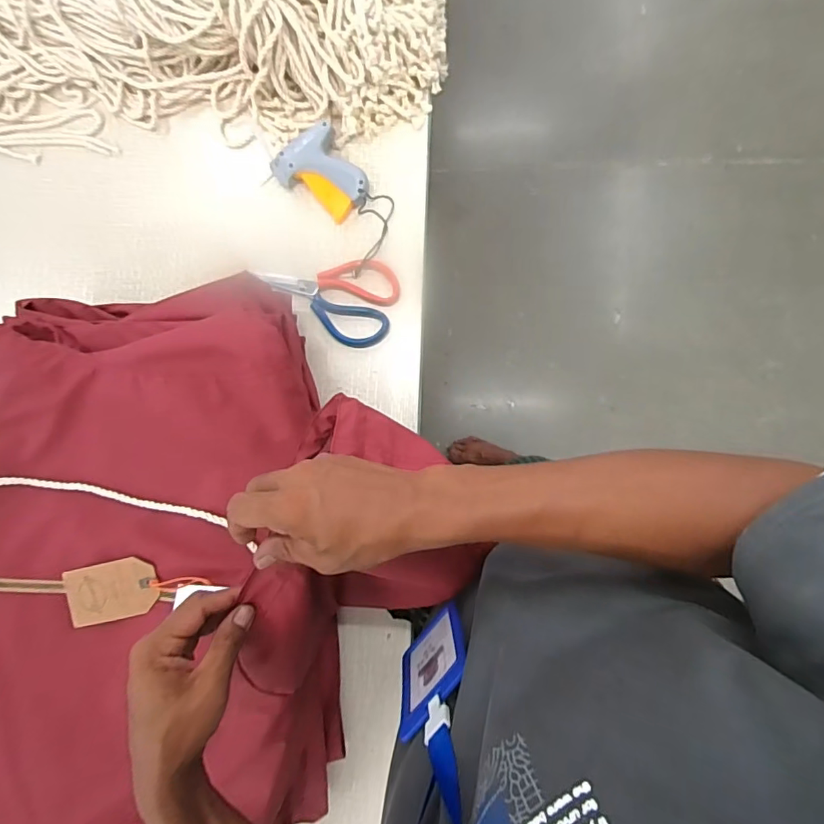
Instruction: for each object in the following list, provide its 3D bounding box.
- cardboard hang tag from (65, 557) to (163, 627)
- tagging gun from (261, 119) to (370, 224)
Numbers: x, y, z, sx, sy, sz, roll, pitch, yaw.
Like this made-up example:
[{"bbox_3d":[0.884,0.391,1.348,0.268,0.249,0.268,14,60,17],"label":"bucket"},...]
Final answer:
[{"bbox_3d":[-0.305,0.182,0.507,0.099,0.009,0.058,-15,88,9],"label":"cardboard hang tag"},{"bbox_3d":[-0.118,-0.301,0.640,0.094,0.026,0.122,-35,84,3],"label":"tagging gun"}]

